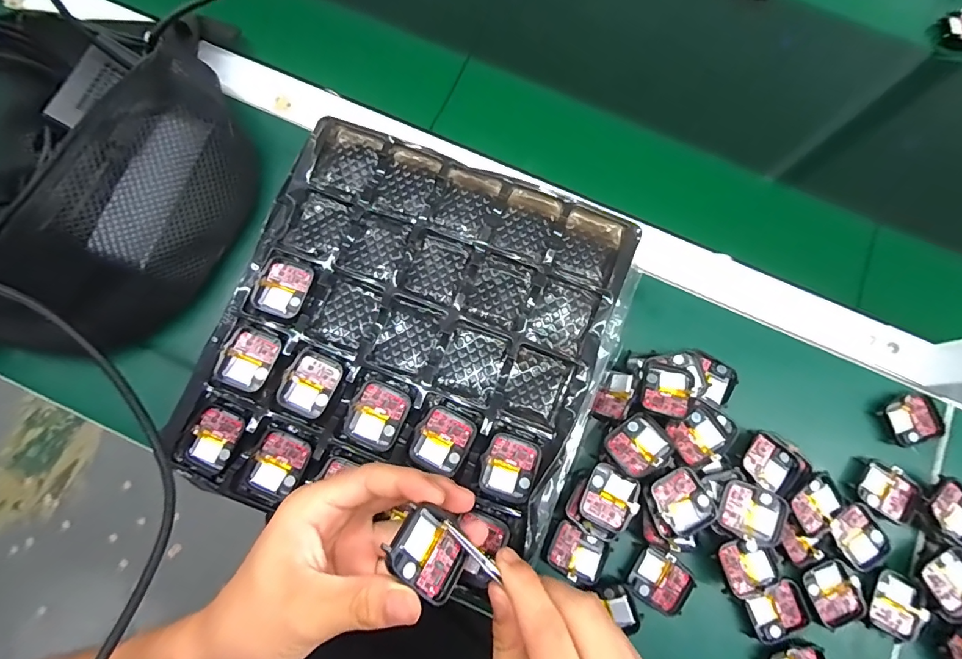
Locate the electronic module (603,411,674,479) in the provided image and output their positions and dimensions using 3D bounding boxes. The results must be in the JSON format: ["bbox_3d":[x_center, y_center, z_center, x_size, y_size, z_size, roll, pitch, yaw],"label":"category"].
[{"bbox_3d":[0.115,0.085,0.328,0.040,0.007,0.038,-34,59,-6],"label":"electronic module"}]

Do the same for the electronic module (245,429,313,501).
[{"bbox_3d":[-0.136,0.093,0.304,0.033,0.008,0.042,24,78,4],"label":"electronic module"}]

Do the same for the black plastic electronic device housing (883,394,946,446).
[{"bbox_3d":[0.348,0.073,0.361,0.046,0.006,0.038,-21,79,-6],"label":"black plastic electronic device housing"}]

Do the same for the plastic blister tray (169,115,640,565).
[{"bbox_3d":[-0.044,0.004,0.323,0.257,0.018,0.268,18,79,5],"label":"plastic blister tray"}]

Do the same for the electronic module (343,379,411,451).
[{"bbox_3d":[-0.070,0.058,0.305,0.036,0.006,0.042,23,78,4],"label":"electronic module"}]

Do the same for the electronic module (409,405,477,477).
[{"bbox_3d":[-0.026,0.076,0.305,0.036,0.005,0.041,28,78,5],"label":"electronic module"}]

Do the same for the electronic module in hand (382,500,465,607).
[{"bbox_3d":[-0.025,0.112,0.226,0.045,0.005,0.037,55,47,-18],"label":"electronic module in hand"}]

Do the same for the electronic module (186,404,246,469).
[{"bbox_3d":[-0.181,0.075,0.307,0.033,0.008,0.039,23,78,4],"label":"electronic module"}]

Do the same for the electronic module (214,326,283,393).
[{"bbox_3d":[-0.162,0.021,0.315,0.038,0.005,0.041,19,78,3],"label":"electronic module"}]

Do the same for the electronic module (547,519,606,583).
[{"bbox_3d":[0.071,0.166,0.333,0.038,0.008,0.034,29,78,5],"label":"electronic module"}]

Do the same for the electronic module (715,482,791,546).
[{"bbox_3d":[0.199,0.134,0.329,0.042,0.012,0.037,20,79,19],"label":"electronic module"}]

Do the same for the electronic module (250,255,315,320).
[{"bbox_3d":[-0.143,-0.031,0.325,0.036,0.007,0.043,19,78,3],"label":"electronic module"}]

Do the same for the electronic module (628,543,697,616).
[{"bbox_3d":[0.133,0.187,0.332,0.041,0.009,0.038,36,79,6],"label":"electronic module"}]

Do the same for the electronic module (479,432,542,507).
[{"bbox_3d":[0.019,0.095,0.307,0.037,0.005,0.042,20,78,3],"label":"electronic module"}]

